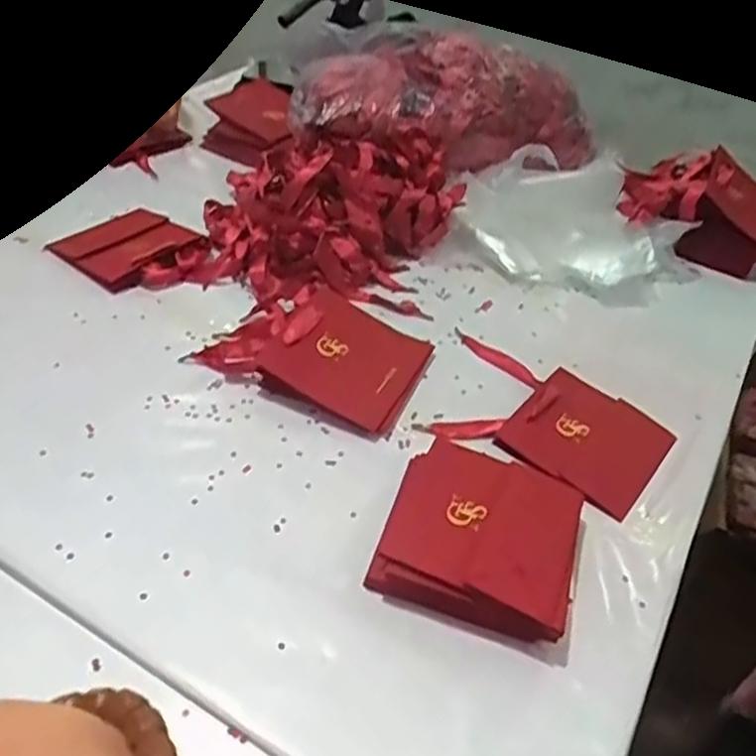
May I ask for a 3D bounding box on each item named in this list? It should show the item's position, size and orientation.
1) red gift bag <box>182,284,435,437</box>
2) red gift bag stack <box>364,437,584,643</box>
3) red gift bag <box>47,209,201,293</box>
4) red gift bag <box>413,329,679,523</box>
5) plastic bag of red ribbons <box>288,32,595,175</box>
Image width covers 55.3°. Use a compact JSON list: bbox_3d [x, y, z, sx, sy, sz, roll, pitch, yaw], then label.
[{"bbox_3d":[-0.061,-0.038,0.755,0.218,0.048,0.156,21,44,15],"label":"red gift bag"},{"bbox_3d":[0.084,0.128,0.597,0.153,0.048,0.151,16,43,9],"label":"red gift bag stack"},{"bbox_3d":[-0.304,-0.169,0.877,0.135,0.024,0.144,30,47,23],"label":"red gift bag"},{"bbox_3d":[0.165,0.039,0.721,0.234,0.017,0.154,25,45,19],"label":"red gift bag"},{"bbox_3d":[0.102,-0.359,0.964,0.425,0.129,0.172,6,42,-1],"label":"plastic bag of red ribbons"}]

